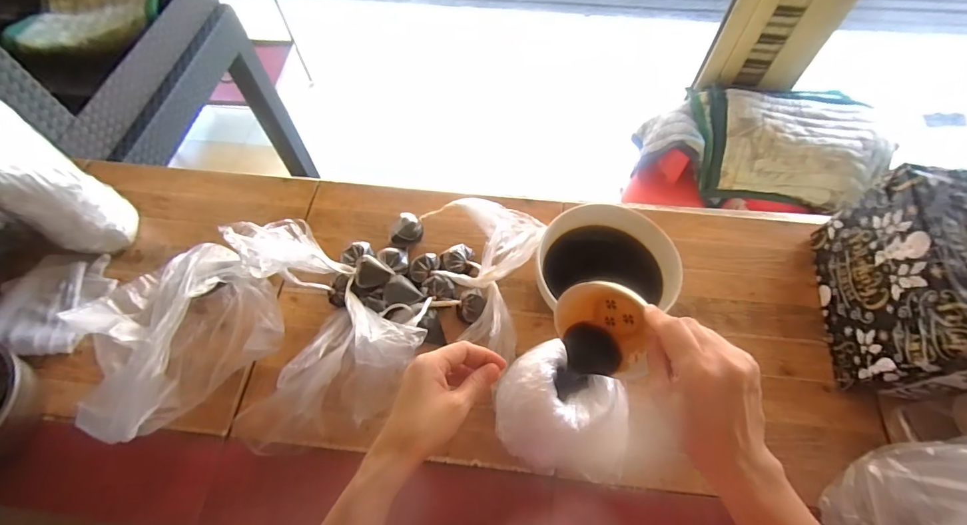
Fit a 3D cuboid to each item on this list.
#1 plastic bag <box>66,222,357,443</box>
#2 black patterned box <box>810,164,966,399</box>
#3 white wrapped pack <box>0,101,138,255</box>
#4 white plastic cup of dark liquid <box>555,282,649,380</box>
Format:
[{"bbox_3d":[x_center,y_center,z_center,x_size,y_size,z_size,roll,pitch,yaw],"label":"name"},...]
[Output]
[{"bbox_3d":[-0.354,0.041,0.548,0.191,0.150,0.303,41,69,20],"label":"plastic bag"},{"bbox_3d":[0.524,0.035,0.533,0.104,0.181,0.234,10,62,5],"label":"black patterned box"},{"bbox_3d":[-0.577,-0.093,0.580,0.080,0.230,0.100,30,66,15],"label":"white wrapped pack"},{"bbox_3d":[0.119,0.059,0.438,0.076,0.098,0.050,-7,18,28],"label":"white plastic cup of dark liquid"}]

